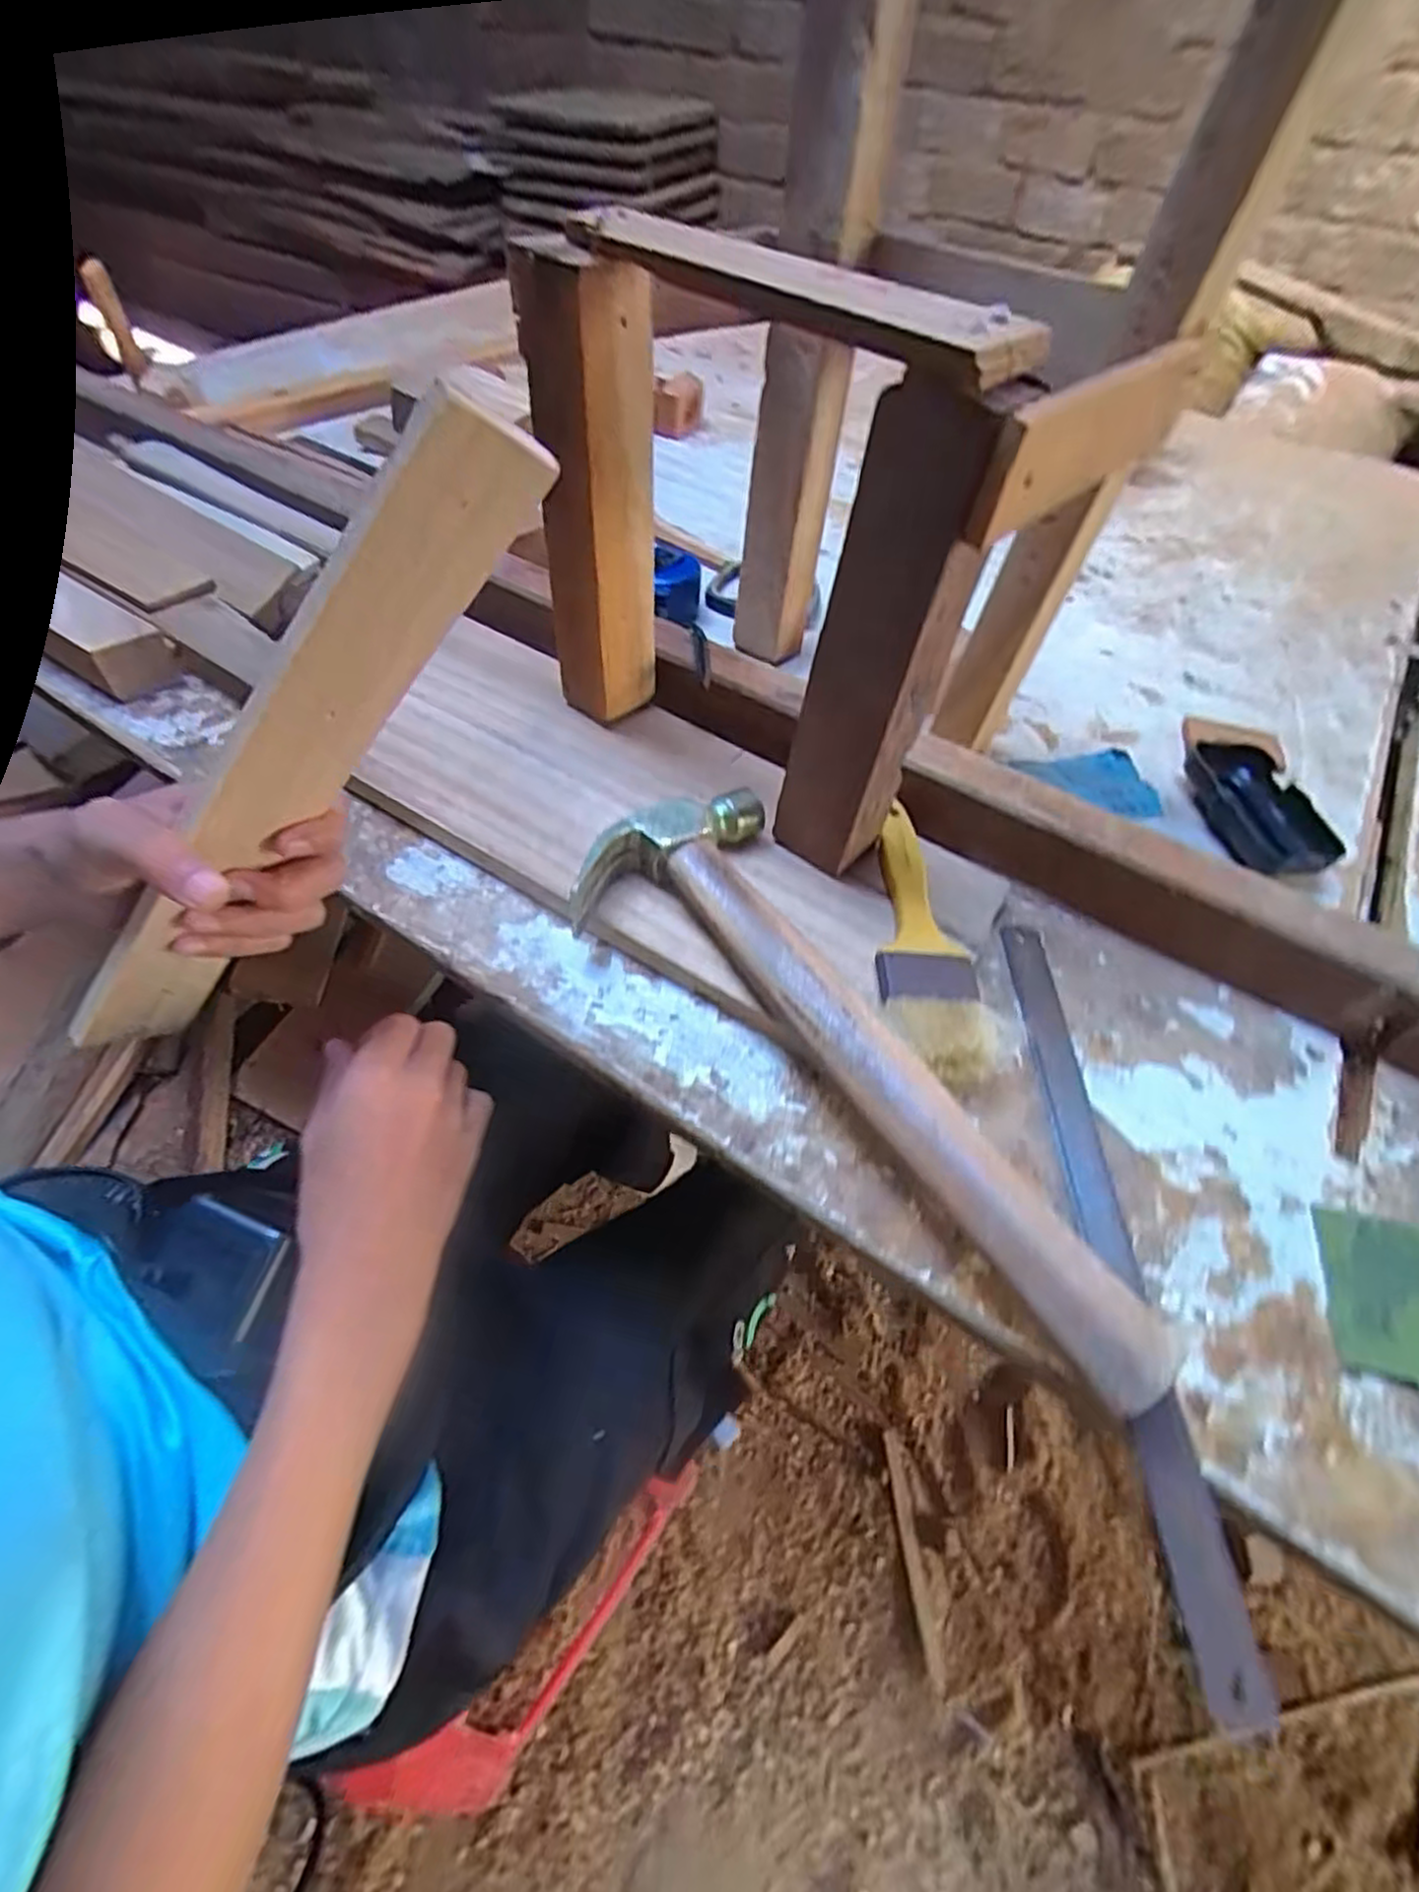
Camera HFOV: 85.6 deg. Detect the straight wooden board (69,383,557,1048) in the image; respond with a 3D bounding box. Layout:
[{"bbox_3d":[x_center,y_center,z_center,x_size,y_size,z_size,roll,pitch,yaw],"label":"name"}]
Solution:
[{"bbox_3d":[-0.160,-0.057,0.278,0.041,0.297,0.021,16,40,-50],"label":"straight wooden board"}]

